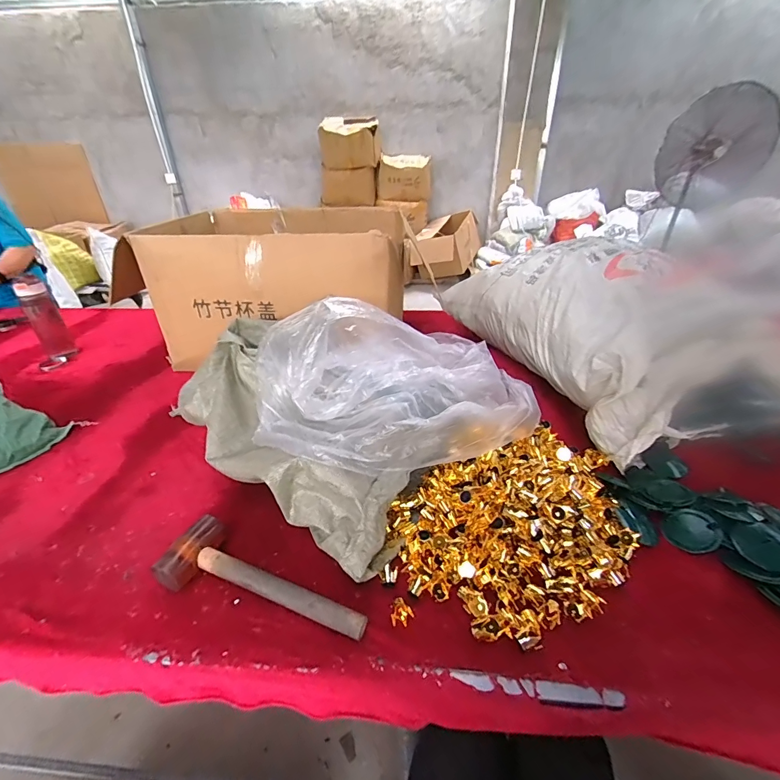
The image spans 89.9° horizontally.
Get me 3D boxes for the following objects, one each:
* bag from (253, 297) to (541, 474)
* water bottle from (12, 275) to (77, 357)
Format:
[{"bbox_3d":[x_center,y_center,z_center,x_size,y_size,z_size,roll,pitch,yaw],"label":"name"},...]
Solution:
[{"bbox_3d":[0.019,-0.030,0.748,0.529,0.222,0.350,-13,35,-18],"label":"bag"},{"bbox_3d":[-1.049,-0.212,1.195,0.076,0.253,0.082,-27,41,-35],"label":"water bottle"}]

